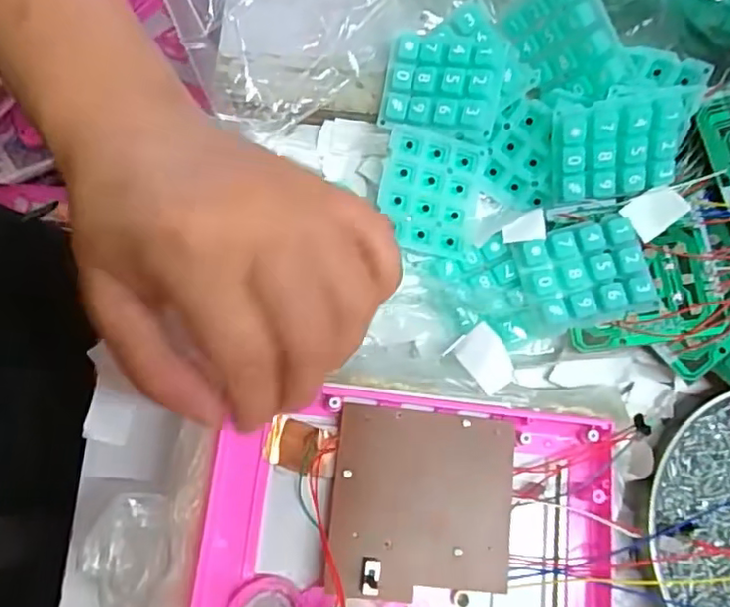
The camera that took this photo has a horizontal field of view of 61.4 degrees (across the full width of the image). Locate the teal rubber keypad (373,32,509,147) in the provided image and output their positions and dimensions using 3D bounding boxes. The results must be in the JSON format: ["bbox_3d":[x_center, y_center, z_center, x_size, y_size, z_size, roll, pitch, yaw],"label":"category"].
[{"bbox_3d":[0.038,-0.108,0.304,0.057,0.013,0.050,12,92,17],"label":"teal rubber keypad"}]

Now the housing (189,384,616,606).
[{"bbox_3d":[0.016,0.104,0.246,0.162,0.017,0.130,5,77,1],"label":"housing"}]

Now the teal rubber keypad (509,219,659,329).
[{"bbox_3d":[0.107,-0.015,0.291,0.057,0.007,0.045,-10,76,-6],"label":"teal rubber keypad"}]

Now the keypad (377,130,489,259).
[{"bbox_3d":[0.032,-0.054,0.305,0.048,0.014,0.058,10,75,0],"label":"keypad"}]

